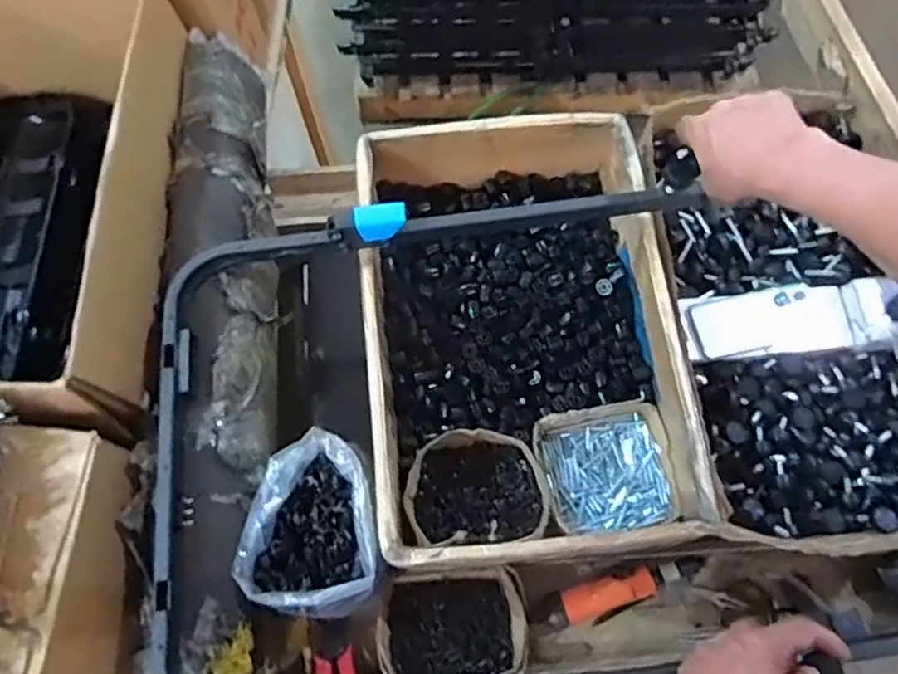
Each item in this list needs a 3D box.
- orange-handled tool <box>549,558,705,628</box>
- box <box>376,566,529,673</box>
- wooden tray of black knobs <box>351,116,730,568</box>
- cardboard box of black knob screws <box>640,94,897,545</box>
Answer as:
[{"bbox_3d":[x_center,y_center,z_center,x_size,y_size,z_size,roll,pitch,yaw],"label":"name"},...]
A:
[{"bbox_3d":[0.222,0.313,0.810,0.198,0.034,0.044,-19,71,-4],"label":"orange-handled tool"},{"bbox_3d":[0.005,0.348,0.762,0.171,0.075,0.136,-7,70,0],"label":"box"},{"bbox_3d":[0.083,-0.024,0.809,0.345,0.146,0.544,-6,70,0],"label":"wooden tray of black knobs"},{"bbox_3d":[0.422,-0.047,0.830,0.342,0.117,0.603,-14,70,-3],"label":"cardboard box of black knob screws"}]

